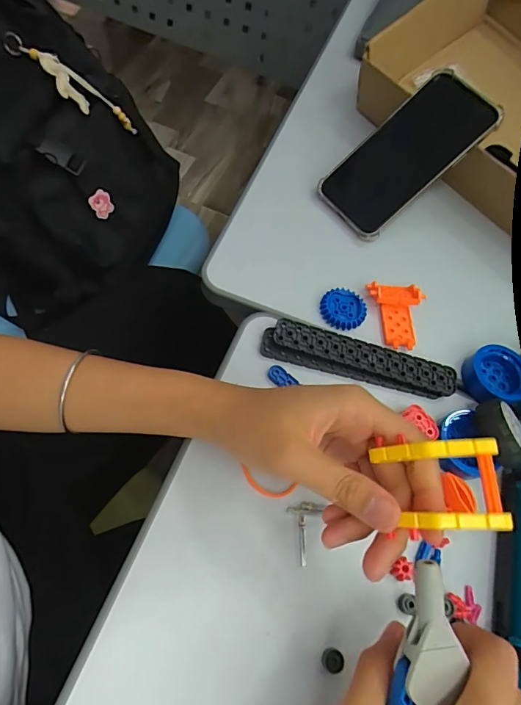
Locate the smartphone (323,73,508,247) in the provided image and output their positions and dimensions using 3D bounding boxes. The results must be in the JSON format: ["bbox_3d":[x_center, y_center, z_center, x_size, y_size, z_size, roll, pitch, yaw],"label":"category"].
[{"bbox_3d":[0.143,-0.195,0.416,0.172,0.017,0.087,-44,68,2],"label":"smartphone"}]

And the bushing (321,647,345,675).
[{"bbox_3d":[0.043,0.182,0.249,0.012,0.009,0.011,3,65,-7],"label":"bushing"}]

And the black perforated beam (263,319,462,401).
[{"bbox_3d":[0.079,0.006,0.340,0.155,0.021,0.036,15,64,-1],"label":"black perforated beam"}]

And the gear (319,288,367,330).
[{"bbox_3d":[0.072,-0.037,0.370,0.037,0.013,0.037,3,65,-7],"label":"gear"}]

